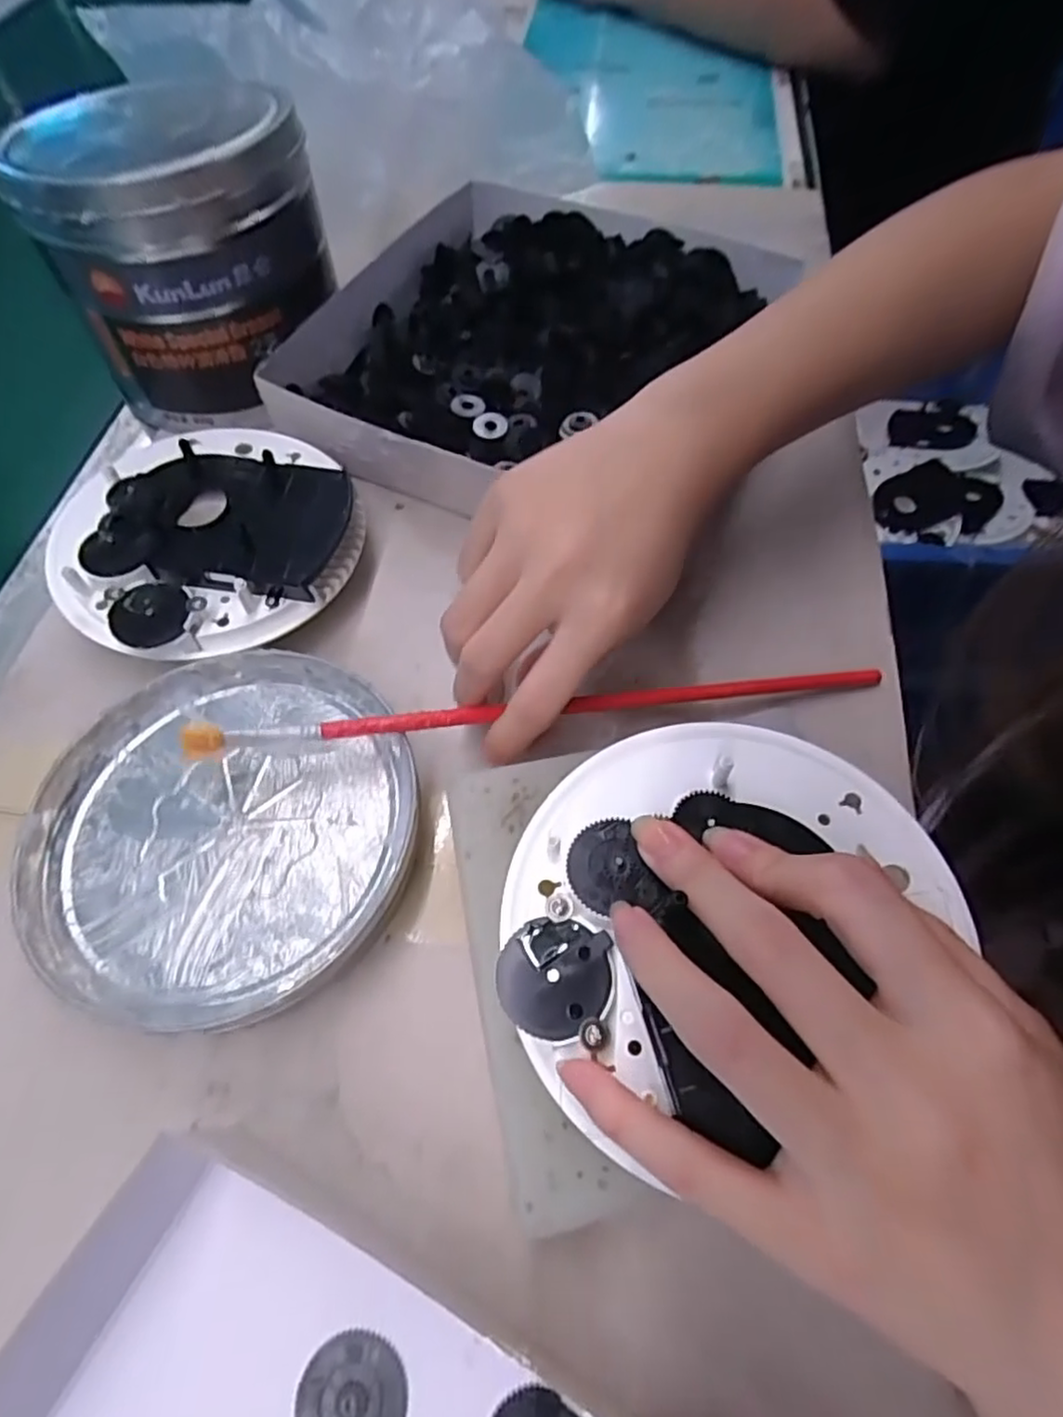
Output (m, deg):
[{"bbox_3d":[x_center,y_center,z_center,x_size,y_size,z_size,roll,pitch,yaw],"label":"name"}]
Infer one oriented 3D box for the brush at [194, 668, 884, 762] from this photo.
[{"bbox_3d":[0.011,-0.001,0.245,0.253,0.007,0.007,-5,59,-11],"label":"brush"}]

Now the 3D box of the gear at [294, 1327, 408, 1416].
[{"bbox_3d":[-0.045,0.172,0.167,0.027,0.004,0.026,-1,60,2],"label":"gear"}]

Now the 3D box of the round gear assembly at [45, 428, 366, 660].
[{"bbox_3d":[-0.134,-0.075,0.284,0.118,0.034,0.115,-1,60,2],"label":"round gear assembly"}]

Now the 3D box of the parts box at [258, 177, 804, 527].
[{"bbox_3d":[-0.001,-0.186,0.351,0.219,0.039,0.220,27,64,17],"label":"parts box"}]

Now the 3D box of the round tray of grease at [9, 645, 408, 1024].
[{"bbox_3d":[-0.105,0.040,0.236,0.128,0.022,0.125,-1,60,2],"label":"round tray of grease"}]

